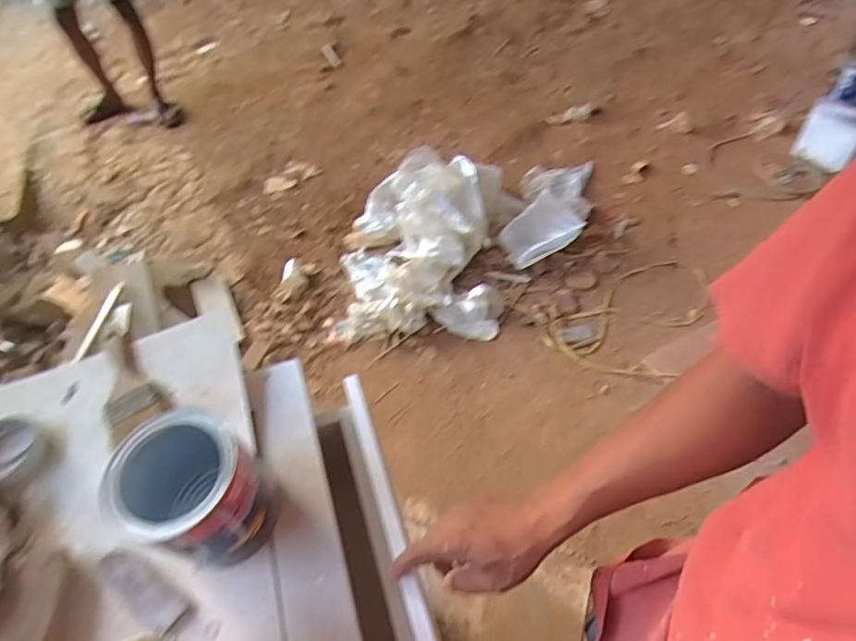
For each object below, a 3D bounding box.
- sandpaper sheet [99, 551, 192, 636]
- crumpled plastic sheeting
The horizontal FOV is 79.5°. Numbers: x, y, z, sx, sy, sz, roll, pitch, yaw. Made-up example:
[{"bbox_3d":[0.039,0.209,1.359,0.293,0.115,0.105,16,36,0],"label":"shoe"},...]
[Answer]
[{"bbox_3d":[-0.269,0.251,0.480,0.106,0.012,0.032,22,51,23],"label":"sandpaper sheet"},{"bbox_3d":[-0.027,-0.288,1.908,0.600,0.301,0.699,-1,49,5],"label":"crumpled plastic sheeting"}]

